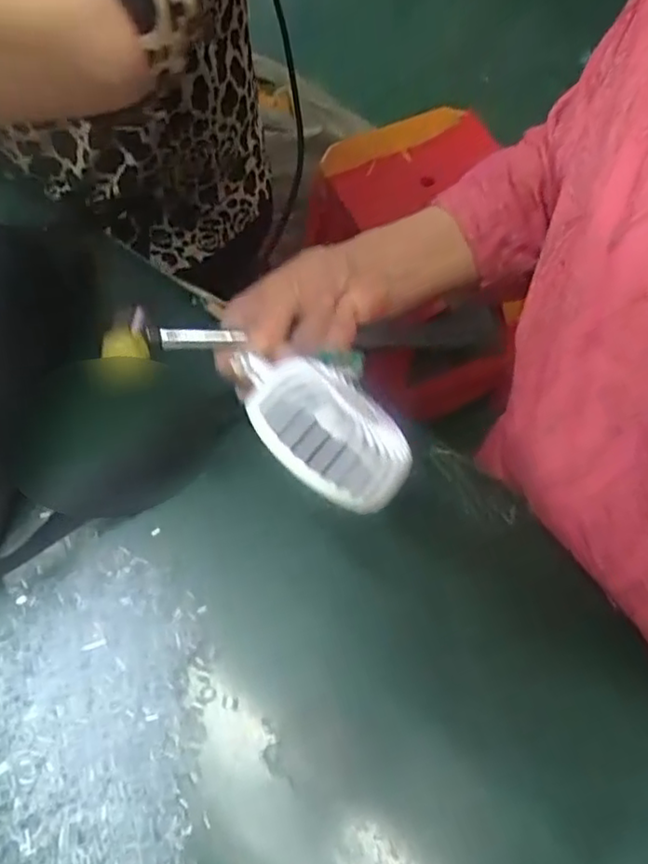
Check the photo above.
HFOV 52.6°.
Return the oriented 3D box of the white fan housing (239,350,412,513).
[{"bbox_3d":[0.000,-0.005,0.330,0.059,0.026,0.098,-32,65,-16],"label":"white fan housing"}]

